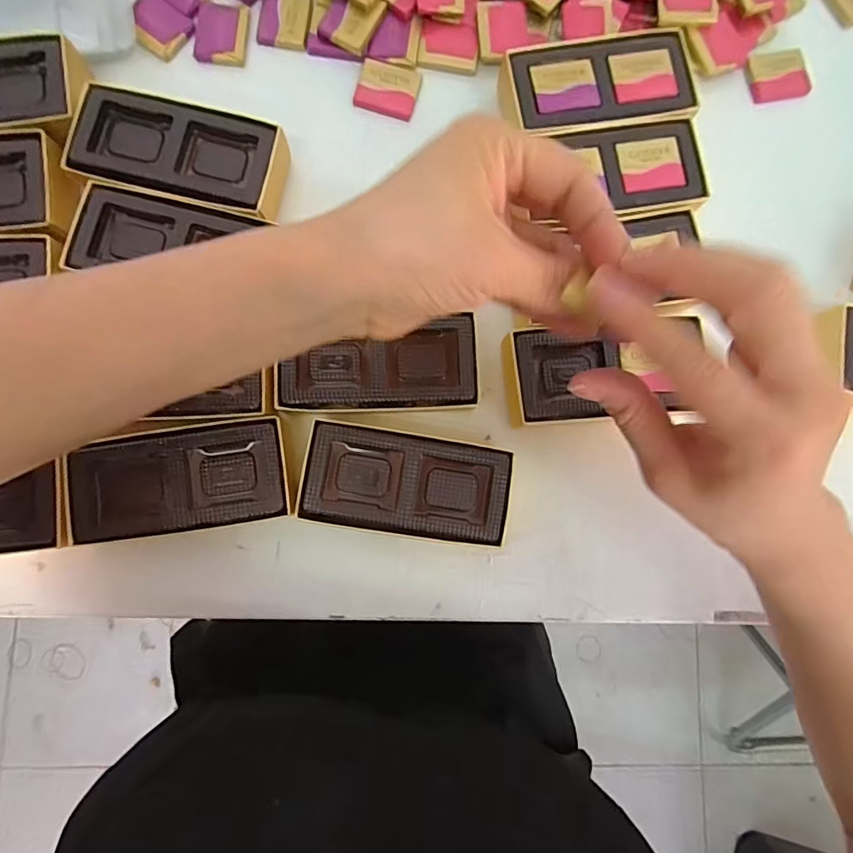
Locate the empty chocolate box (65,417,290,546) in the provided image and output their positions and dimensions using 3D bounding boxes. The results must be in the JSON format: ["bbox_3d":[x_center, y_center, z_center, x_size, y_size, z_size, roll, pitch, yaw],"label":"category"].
[{"bbox_3d":[-0.134,0.030,0.279,0.112,0.033,0.057,-9,86,-4],"label":"empty chocolate box"}]

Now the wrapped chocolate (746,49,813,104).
[{"bbox_3d":[0.243,-0.241,0.338,0.043,0.006,0.034,-14,86,-4],"label":"wrapped chocolate"}]

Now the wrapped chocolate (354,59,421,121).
[{"bbox_3d":[-0.025,-0.222,0.325,0.039,0.004,0.034,13,84,-2],"label":"wrapped chocolate"}]

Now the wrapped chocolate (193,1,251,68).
[{"bbox_3d":[-0.135,-0.260,0.325,0.033,0.004,0.043,5,85,-3],"label":"wrapped chocolate"}]

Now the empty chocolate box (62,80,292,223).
[{"bbox_3d":[-0.142,-0.159,0.298,0.121,0.030,0.057,13,84,-2],"label":"empty chocolate box"}]

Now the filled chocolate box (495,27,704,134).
[{"bbox_3d":[0.106,-0.212,0.314,0.120,0.025,0.060,-11,86,-4],"label":"filled chocolate box"}]

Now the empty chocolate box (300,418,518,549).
[{"bbox_3d":[-0.011,0.034,0.286,0.113,0.032,0.057,11,85,-2],"label":"empty chocolate box"}]

